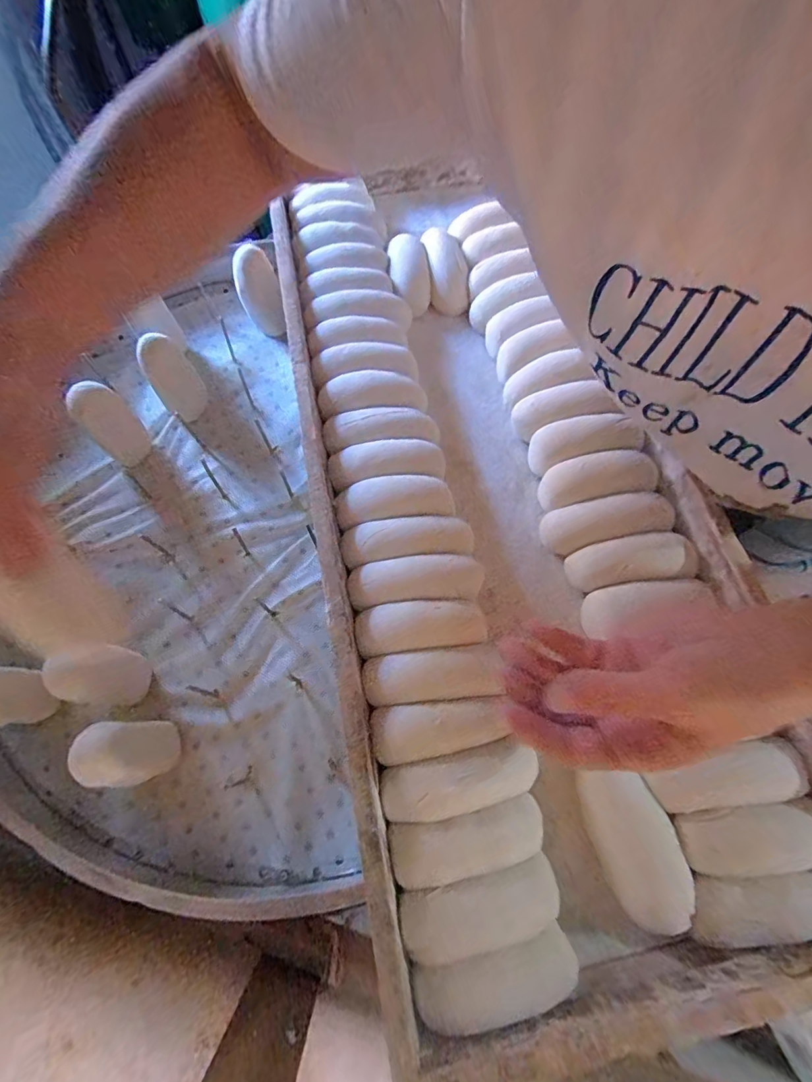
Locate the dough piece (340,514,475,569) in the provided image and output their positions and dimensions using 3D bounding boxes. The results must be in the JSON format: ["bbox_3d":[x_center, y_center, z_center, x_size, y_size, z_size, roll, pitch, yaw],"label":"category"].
[{"bbox_3d":[0.001,0.004,0.361,0.101,0.038,0.031,-7,69,-4],"label":"dough piece"}]

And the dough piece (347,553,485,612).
[{"bbox_3d":[0.008,0.034,0.350,0.100,0.037,0.035,-6,69,-3],"label":"dough piece"}]

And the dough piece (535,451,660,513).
[{"bbox_3d":[0.159,-0.050,0.374,0.092,0.029,0.035,-13,69,9],"label":"dough piece"}]

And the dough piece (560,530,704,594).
[{"bbox_3d":[0.170,0.015,0.343,0.089,0.023,0.034,-11,69,11],"label":"dough piece"}]

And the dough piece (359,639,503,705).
[{"bbox_3d":[0.016,0.097,0.323,0.092,0.041,0.033,-5,69,-3],"label":"dough piece"}]

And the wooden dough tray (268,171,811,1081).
[{"bbox_3d":[0.071,-0.048,0.374,0.289,0.058,0.664,-11,69,-5],"label":"wooden dough tray"}]

